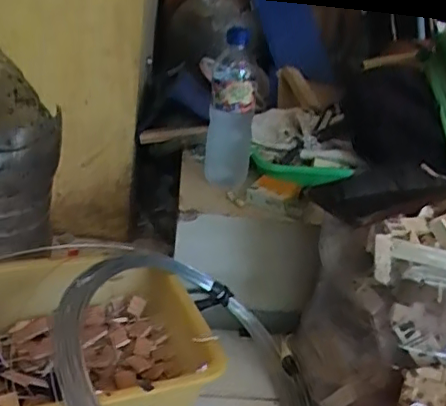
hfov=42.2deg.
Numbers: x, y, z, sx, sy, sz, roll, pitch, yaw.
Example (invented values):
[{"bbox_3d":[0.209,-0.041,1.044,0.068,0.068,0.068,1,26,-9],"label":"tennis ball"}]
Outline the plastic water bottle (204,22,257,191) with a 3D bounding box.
[{"bbox_3d":[0.011,-0.131,0.834,0.063,0.219,0.053,12,25,11],"label":"plastic water bottle"}]

